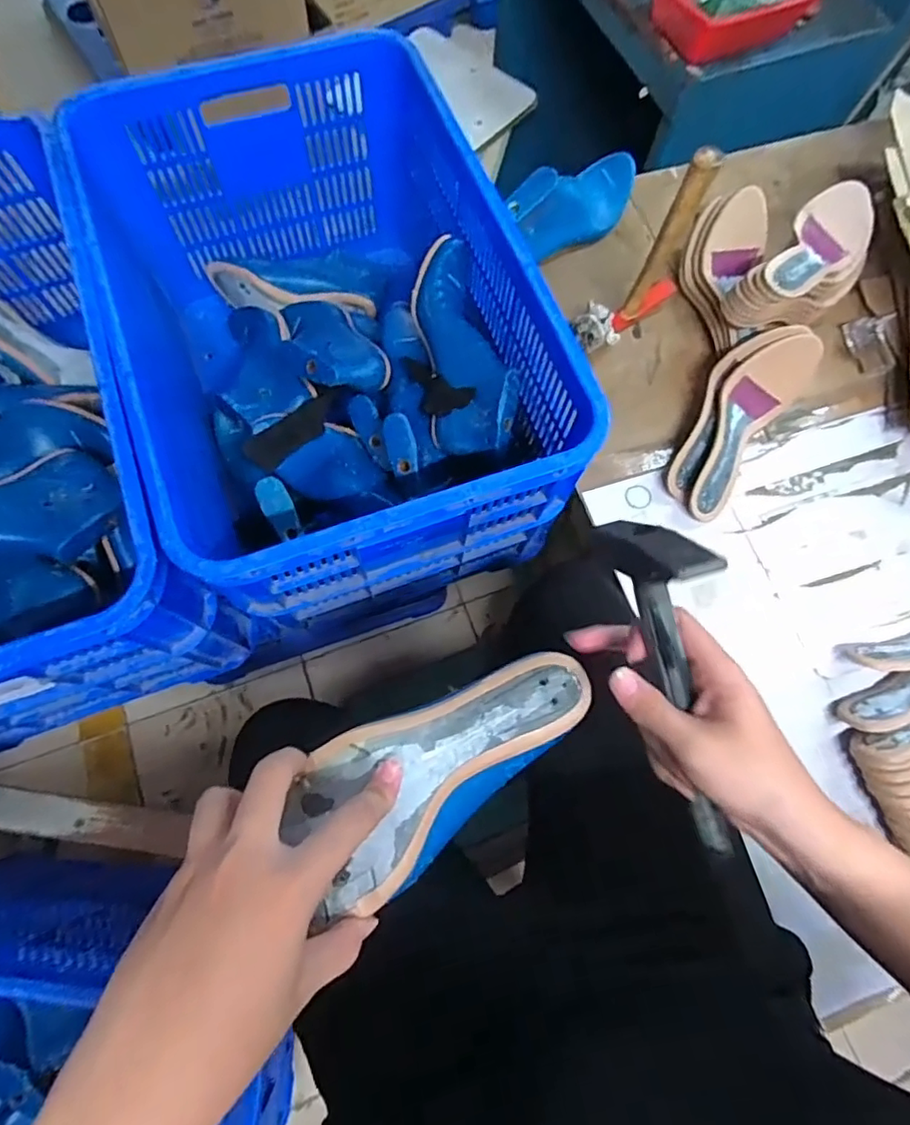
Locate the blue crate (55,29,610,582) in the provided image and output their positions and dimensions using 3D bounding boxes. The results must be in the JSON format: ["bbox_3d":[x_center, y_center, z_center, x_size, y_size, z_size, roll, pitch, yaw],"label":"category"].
[{"bbox_3d":[-0.154,-0.274,0.737,0.407,0.300,0.615,-19,74,-9],"label":"blue crate"}]

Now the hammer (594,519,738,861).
[{"bbox_3d":[0.142,0.085,0.360,0.023,0.097,0.222,-18,99,-8],"label":"hammer"}]

